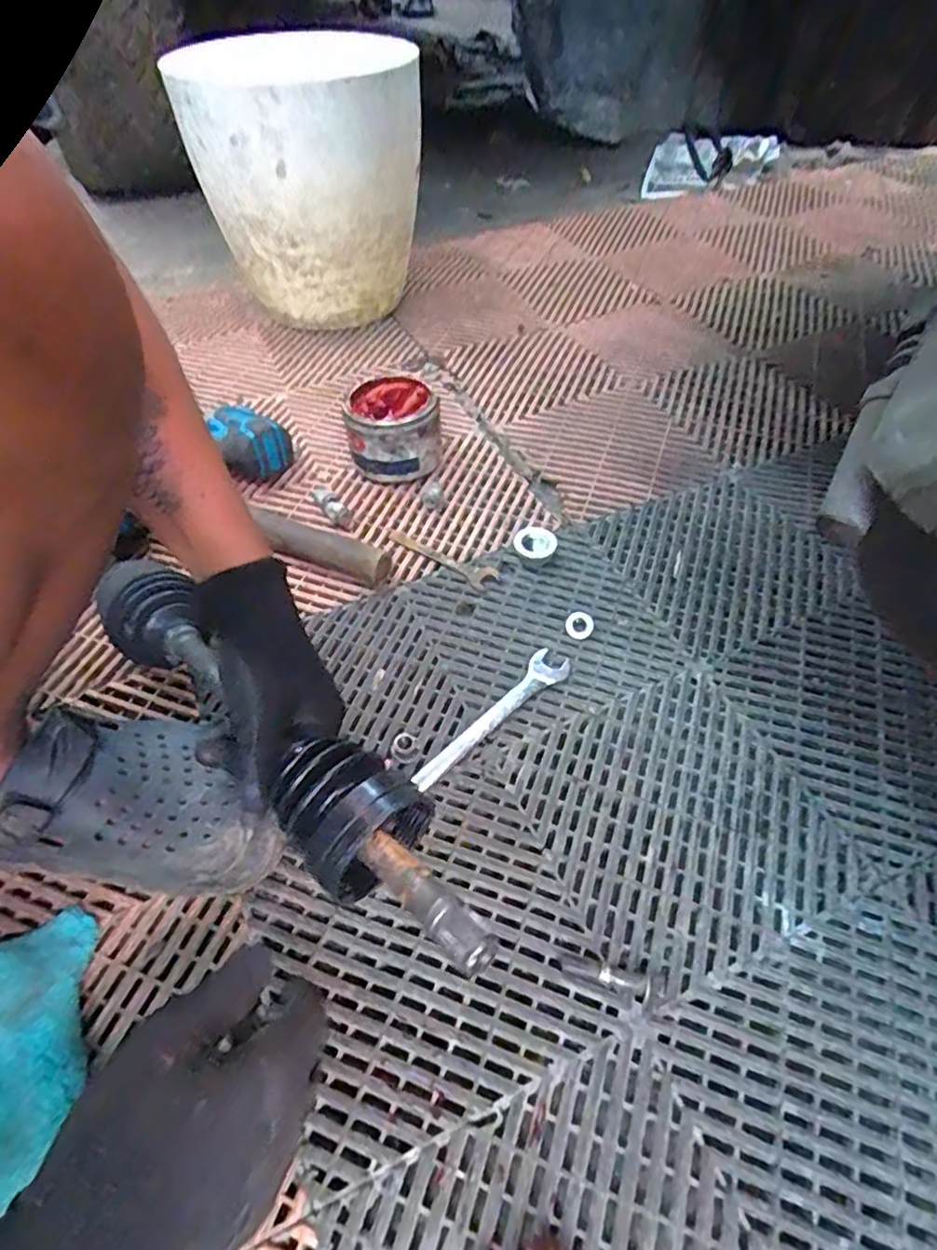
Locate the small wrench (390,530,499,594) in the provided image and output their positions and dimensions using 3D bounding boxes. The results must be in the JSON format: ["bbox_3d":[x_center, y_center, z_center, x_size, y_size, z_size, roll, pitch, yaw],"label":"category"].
[{"bbox_3d":[-0.027,-0.070,0.644,0.131,0.011,0.028,33,58,26],"label":"small wrench"}]

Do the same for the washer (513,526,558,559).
[{"bbox_3d":[0.066,-0.080,0.620,0.036,0.011,0.037,-36,71,-14],"label":"washer"}]

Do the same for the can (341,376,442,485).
[{"bbox_3d":[-0.082,-0.217,0.721,0.100,0.084,0.109,-1,50,1],"label":"can"}]

